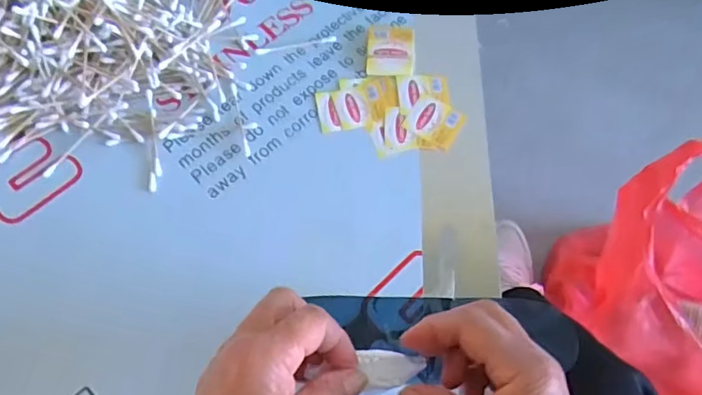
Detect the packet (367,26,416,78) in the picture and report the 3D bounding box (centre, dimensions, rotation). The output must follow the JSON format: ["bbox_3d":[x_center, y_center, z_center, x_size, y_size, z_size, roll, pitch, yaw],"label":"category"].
[{"bbox_3d":[0.035,-0.129,0.485,0.041,0.009,0.049,3,65,1],"label":"packet"}]

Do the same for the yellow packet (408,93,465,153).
[{"bbox_3d":[0.070,-0.064,0.463,0.043,0.004,0.040,25,67,11],"label":"yellow packet"}]

